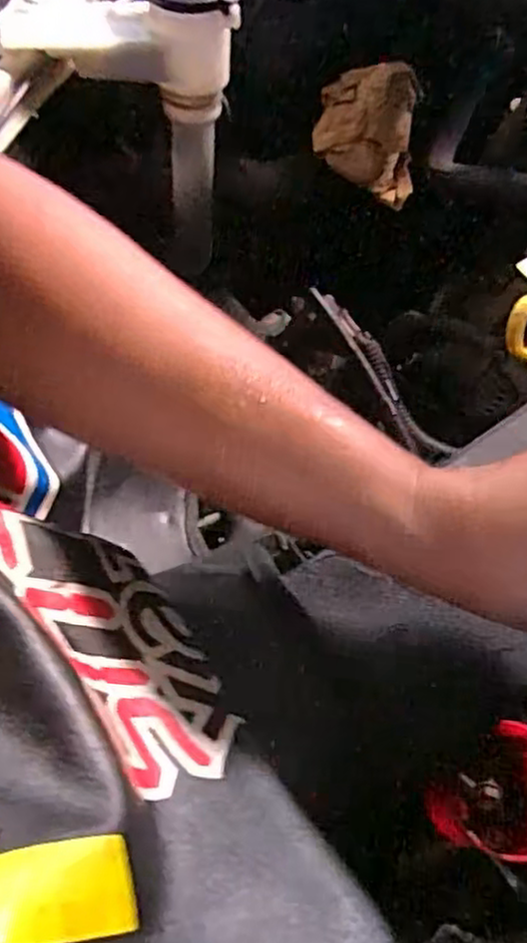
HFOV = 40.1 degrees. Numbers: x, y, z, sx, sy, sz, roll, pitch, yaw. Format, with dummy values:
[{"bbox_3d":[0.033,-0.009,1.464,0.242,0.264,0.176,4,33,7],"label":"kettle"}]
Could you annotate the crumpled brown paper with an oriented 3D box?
[{"bbox_3d":[0.074,-0.248,0.531,0.071,0.030,0.092,2,102,-3],"label":"crumpled brown paper"}]

